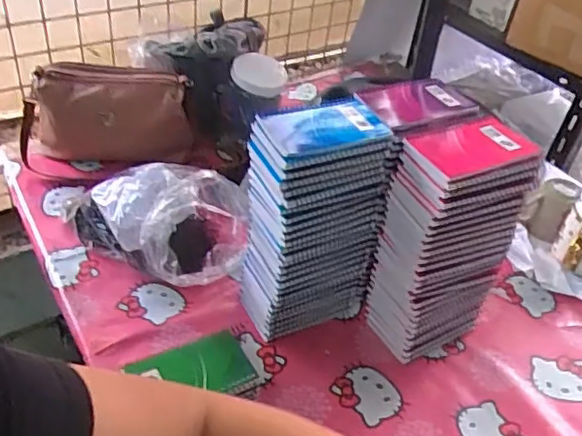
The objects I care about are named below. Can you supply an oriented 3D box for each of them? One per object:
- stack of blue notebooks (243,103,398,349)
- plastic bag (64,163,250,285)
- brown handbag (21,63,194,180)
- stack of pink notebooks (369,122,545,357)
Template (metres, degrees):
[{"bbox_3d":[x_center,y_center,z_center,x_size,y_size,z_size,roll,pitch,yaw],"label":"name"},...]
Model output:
[{"bbox_3d":[0.026,0.008,0.756,0.156,0.280,0.088,-15,44,-24],"label":"stack of blue notebooks"},{"bbox_3d":[-0.176,0.000,0.823,0.218,0.153,0.190,-11,42,-20],"label":"plastic bag"},{"bbox_3d":[-0.310,-0.163,1.026,0.281,0.159,0.091,-3,40,-12],"label":"brown handbag"},{"bbox_3d":[0.187,0.033,0.761,0.142,0.279,0.102,-14,43,-23],"label":"stack of pink notebooks"}]

